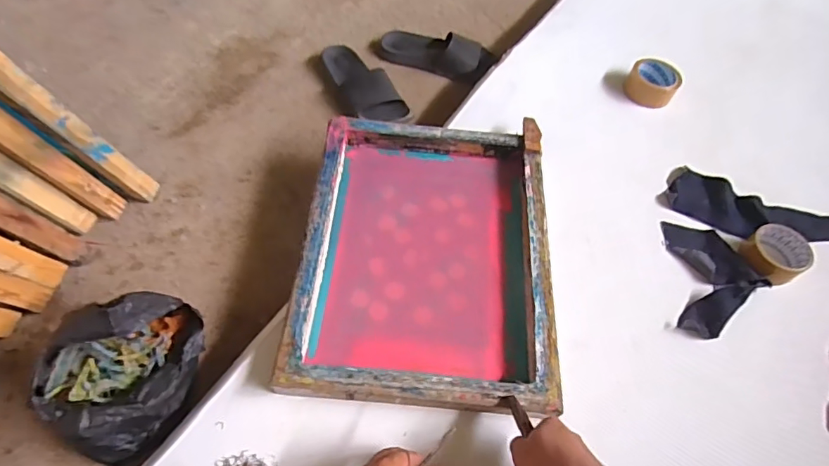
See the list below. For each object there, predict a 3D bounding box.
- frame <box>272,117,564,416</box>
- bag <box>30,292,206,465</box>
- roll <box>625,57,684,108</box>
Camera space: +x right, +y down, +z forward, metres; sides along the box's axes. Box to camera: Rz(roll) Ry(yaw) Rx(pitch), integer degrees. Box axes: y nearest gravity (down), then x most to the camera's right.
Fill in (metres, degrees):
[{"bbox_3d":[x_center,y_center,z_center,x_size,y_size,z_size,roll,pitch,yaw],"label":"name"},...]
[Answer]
[{"bbox_3d":[0.020,0.023,0.740,0.359,0.058,0.461,5,59,1],"label":"frame"},{"bbox_3d":[-0.343,0.173,0.607,0.182,0.168,0.121,-34,66,-20],"label":"bag"},{"bbox_3d":[0.477,-0.301,0.981,0.095,0.046,0.093,1,59,-1],"label":"roll"}]

